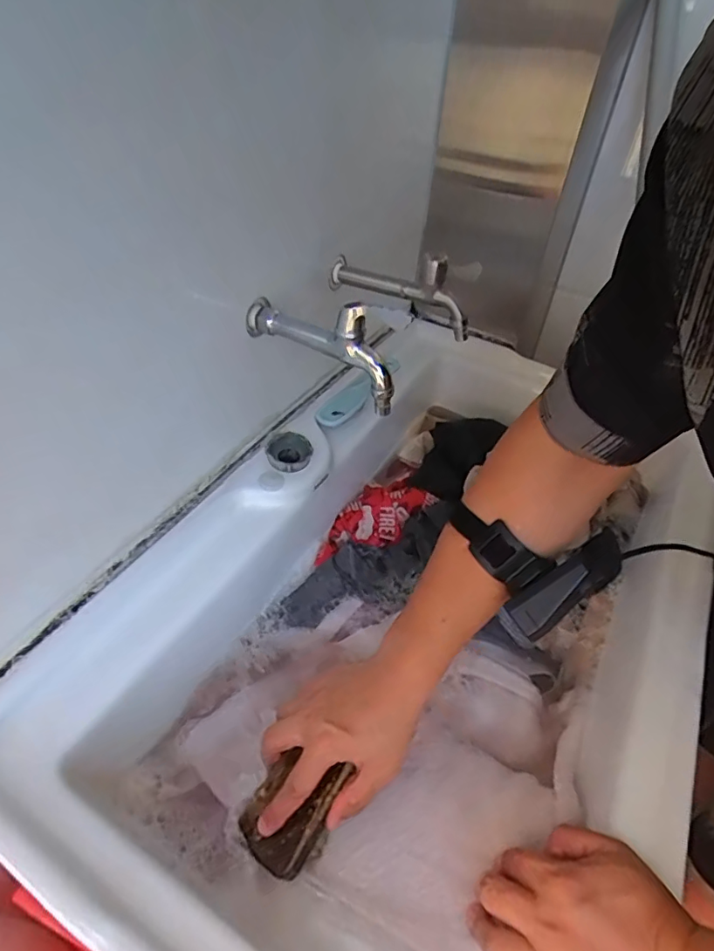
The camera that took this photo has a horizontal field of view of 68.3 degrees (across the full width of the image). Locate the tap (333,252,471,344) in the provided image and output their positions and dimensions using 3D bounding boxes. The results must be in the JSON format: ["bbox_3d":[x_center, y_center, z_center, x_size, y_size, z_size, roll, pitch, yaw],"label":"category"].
[{"bbox_3d":[0.045,-0.215,0.598,0.174,0.076,0.047,29,49,24],"label":"tap"}]

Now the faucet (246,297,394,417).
[{"bbox_3d":[-0.033,-0.132,0.508,0.162,0.092,0.039,27,49,23],"label":"faucet"}]

